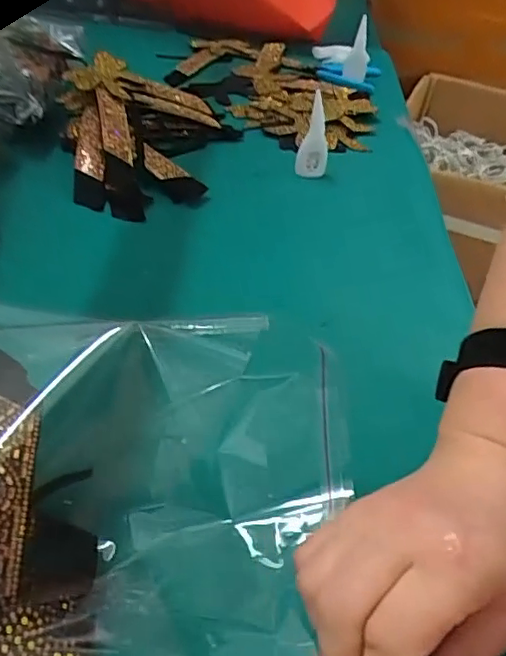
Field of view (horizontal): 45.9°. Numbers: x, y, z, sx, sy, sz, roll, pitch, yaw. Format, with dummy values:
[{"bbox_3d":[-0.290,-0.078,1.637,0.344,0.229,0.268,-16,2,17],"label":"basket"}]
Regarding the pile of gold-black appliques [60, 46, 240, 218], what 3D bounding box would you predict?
[{"bbox_3d":[-0.106,-0.207,0.633,0.184,0.080,0.239,0,43,-9],"label":"pile of gold-black appliques"}]

